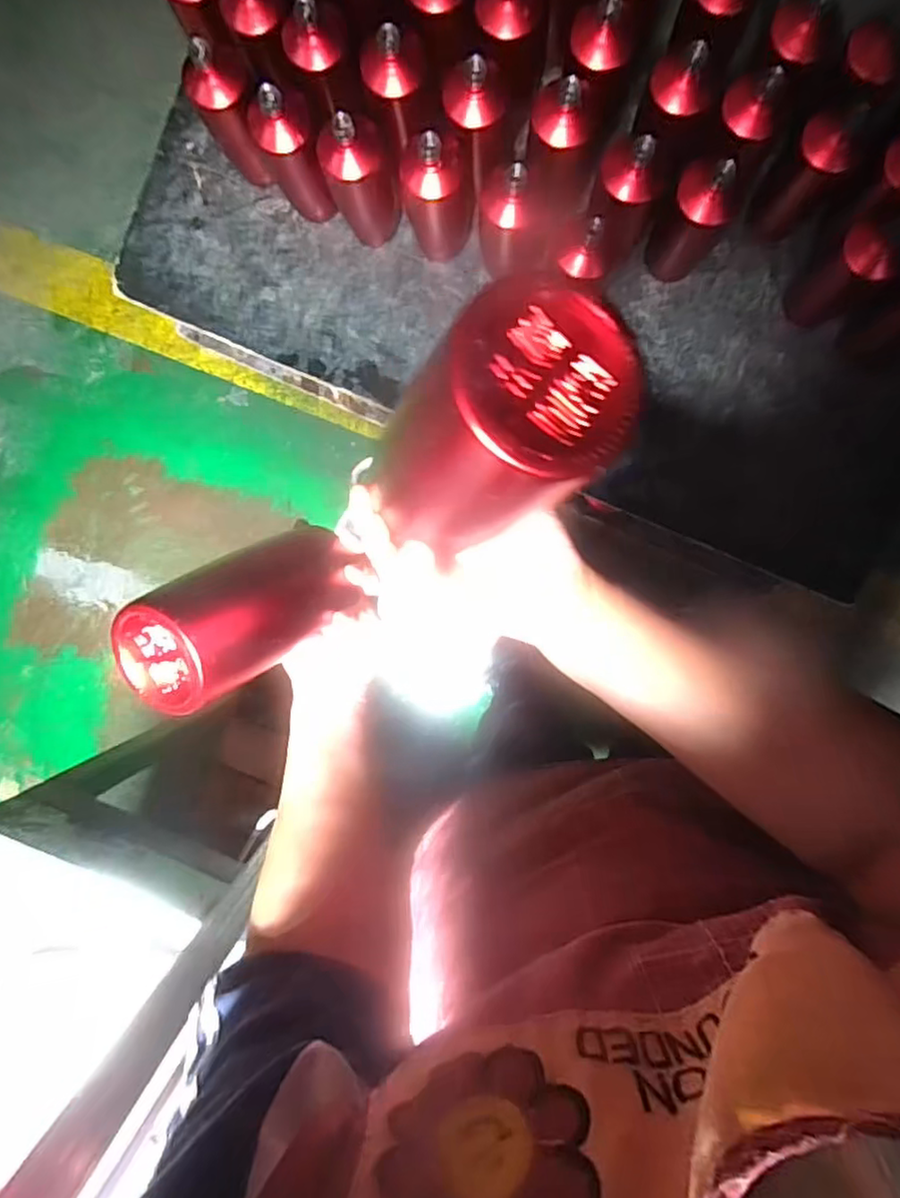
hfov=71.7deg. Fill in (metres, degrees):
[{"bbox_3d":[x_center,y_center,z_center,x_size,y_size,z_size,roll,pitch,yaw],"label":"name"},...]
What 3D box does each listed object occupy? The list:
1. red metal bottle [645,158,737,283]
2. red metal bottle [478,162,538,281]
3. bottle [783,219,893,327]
[{"bbox_3d":[0.304,-0.479,0.790,0.071,0.204,0.063,31,97,1],"label":"red metal bottle"},{"bbox_3d":[0.078,-0.478,0.794,0.075,0.184,0.069,0,95,4],"label":"red metal bottle"},{"bbox_3d":[0.497,-0.409,0.789,0.064,0.212,0.064,0,95,4],"label":"bottle"}]

